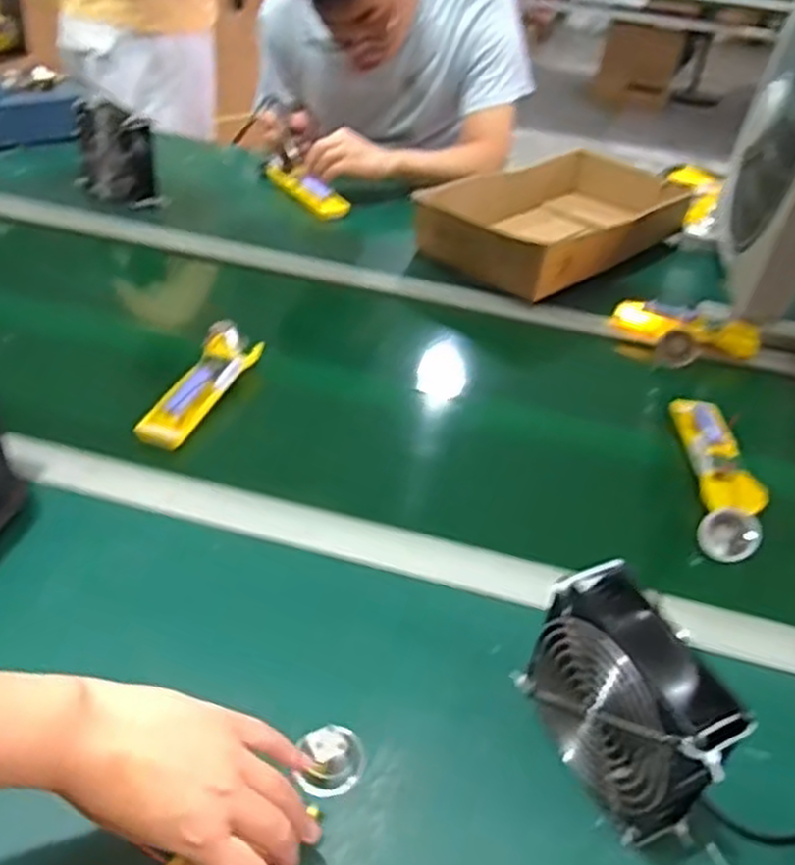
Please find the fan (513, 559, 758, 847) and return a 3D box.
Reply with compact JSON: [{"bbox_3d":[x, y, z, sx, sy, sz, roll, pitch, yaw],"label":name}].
[{"bbox_3d":[0.140,0.167,0.469,0.056,0.121,0.130,-12,41,-22],"label":"fan"}]

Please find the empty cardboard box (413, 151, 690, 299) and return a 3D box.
[{"bbox_3d":[0.236,-0.312,1.116,0.243,0.074,0.415,32,44,28],"label":"empty cardboard box"}]

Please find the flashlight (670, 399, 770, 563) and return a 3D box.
[{"bbox_3d":[0.306,0.039,0.735,0.066,0.041,0.218,10,38,3],"label":"flashlight"}]

